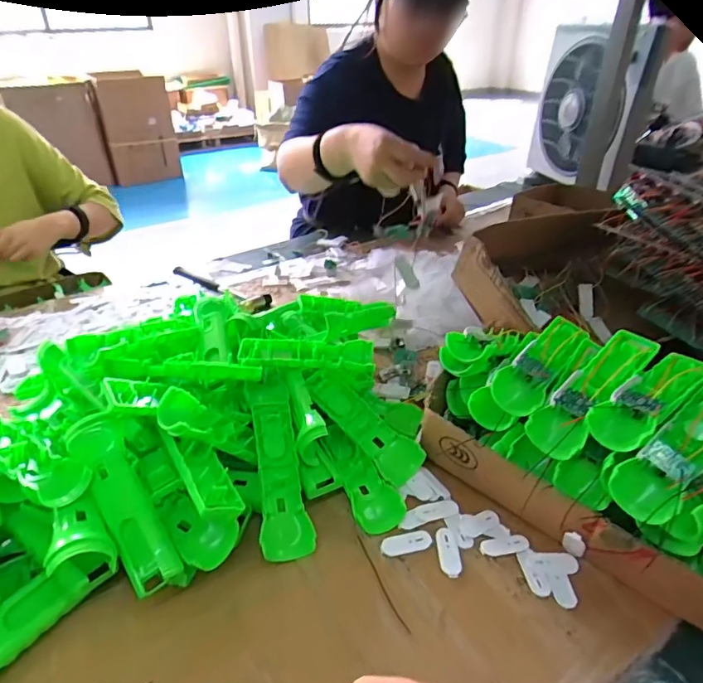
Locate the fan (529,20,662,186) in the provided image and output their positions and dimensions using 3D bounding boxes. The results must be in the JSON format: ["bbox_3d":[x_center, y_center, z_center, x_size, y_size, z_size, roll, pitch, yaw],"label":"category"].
[{"bbox_3d":[0.590,-0.594,1.291,0.098,0.349,0.366,1,34,-1],"label":"fan"}]

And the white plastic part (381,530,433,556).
[{"bbox_3d":[0.053,0.197,0.494,0.048,0.007,0.021,-6,34,-10],"label":"white plastic part"}]

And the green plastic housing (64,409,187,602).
[{"bbox_3d":[-0.202,0.138,0.447,0.042,0.021,0.165,-23,70,-32],"label":"green plastic housing"}]

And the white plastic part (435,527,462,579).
[{"bbox_3d":[0.094,0.204,0.488,0.020,0.008,0.051,0,33,0],"label":"white plastic part"}]

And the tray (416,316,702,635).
[{"bbox_3d":[0.285,0.119,0.494,0.426,0.156,0.189,24,40,32],"label":"tray"}]

